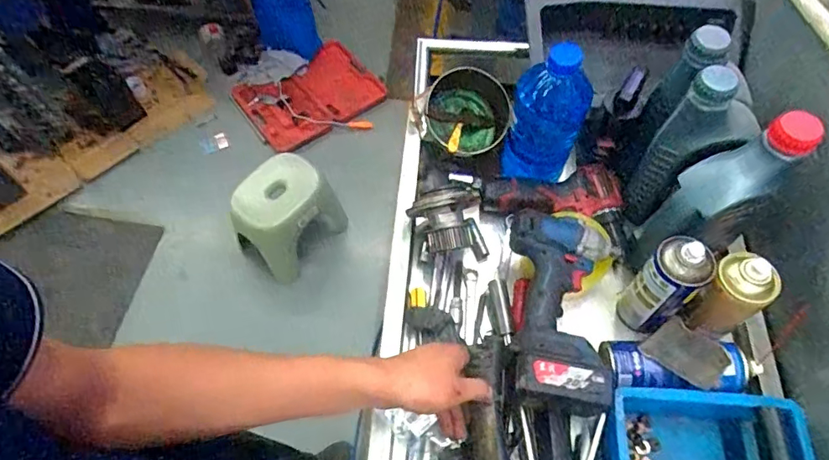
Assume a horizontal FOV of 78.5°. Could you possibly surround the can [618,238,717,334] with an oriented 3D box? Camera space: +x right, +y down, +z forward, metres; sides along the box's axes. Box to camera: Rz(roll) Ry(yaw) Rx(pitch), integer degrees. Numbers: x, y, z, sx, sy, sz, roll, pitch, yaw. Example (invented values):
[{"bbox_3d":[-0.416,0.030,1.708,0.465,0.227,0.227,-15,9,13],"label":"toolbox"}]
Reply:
[{"bbox_3d":[0.307,0.072,0.635,0.053,0.179,0.062,-37,67,-18],"label":"can"}]

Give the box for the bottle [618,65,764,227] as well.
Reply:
[{"bbox_3d":[0.352,-0.103,0.654,0.101,0.222,0.074,-7,61,-4],"label":"bottle"}]

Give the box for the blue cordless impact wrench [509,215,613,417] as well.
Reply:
[{"bbox_3d":[0.176,0.096,0.634,0.131,0.064,0.241,8,62,5],"label":"blue cordless impact wrench"}]

